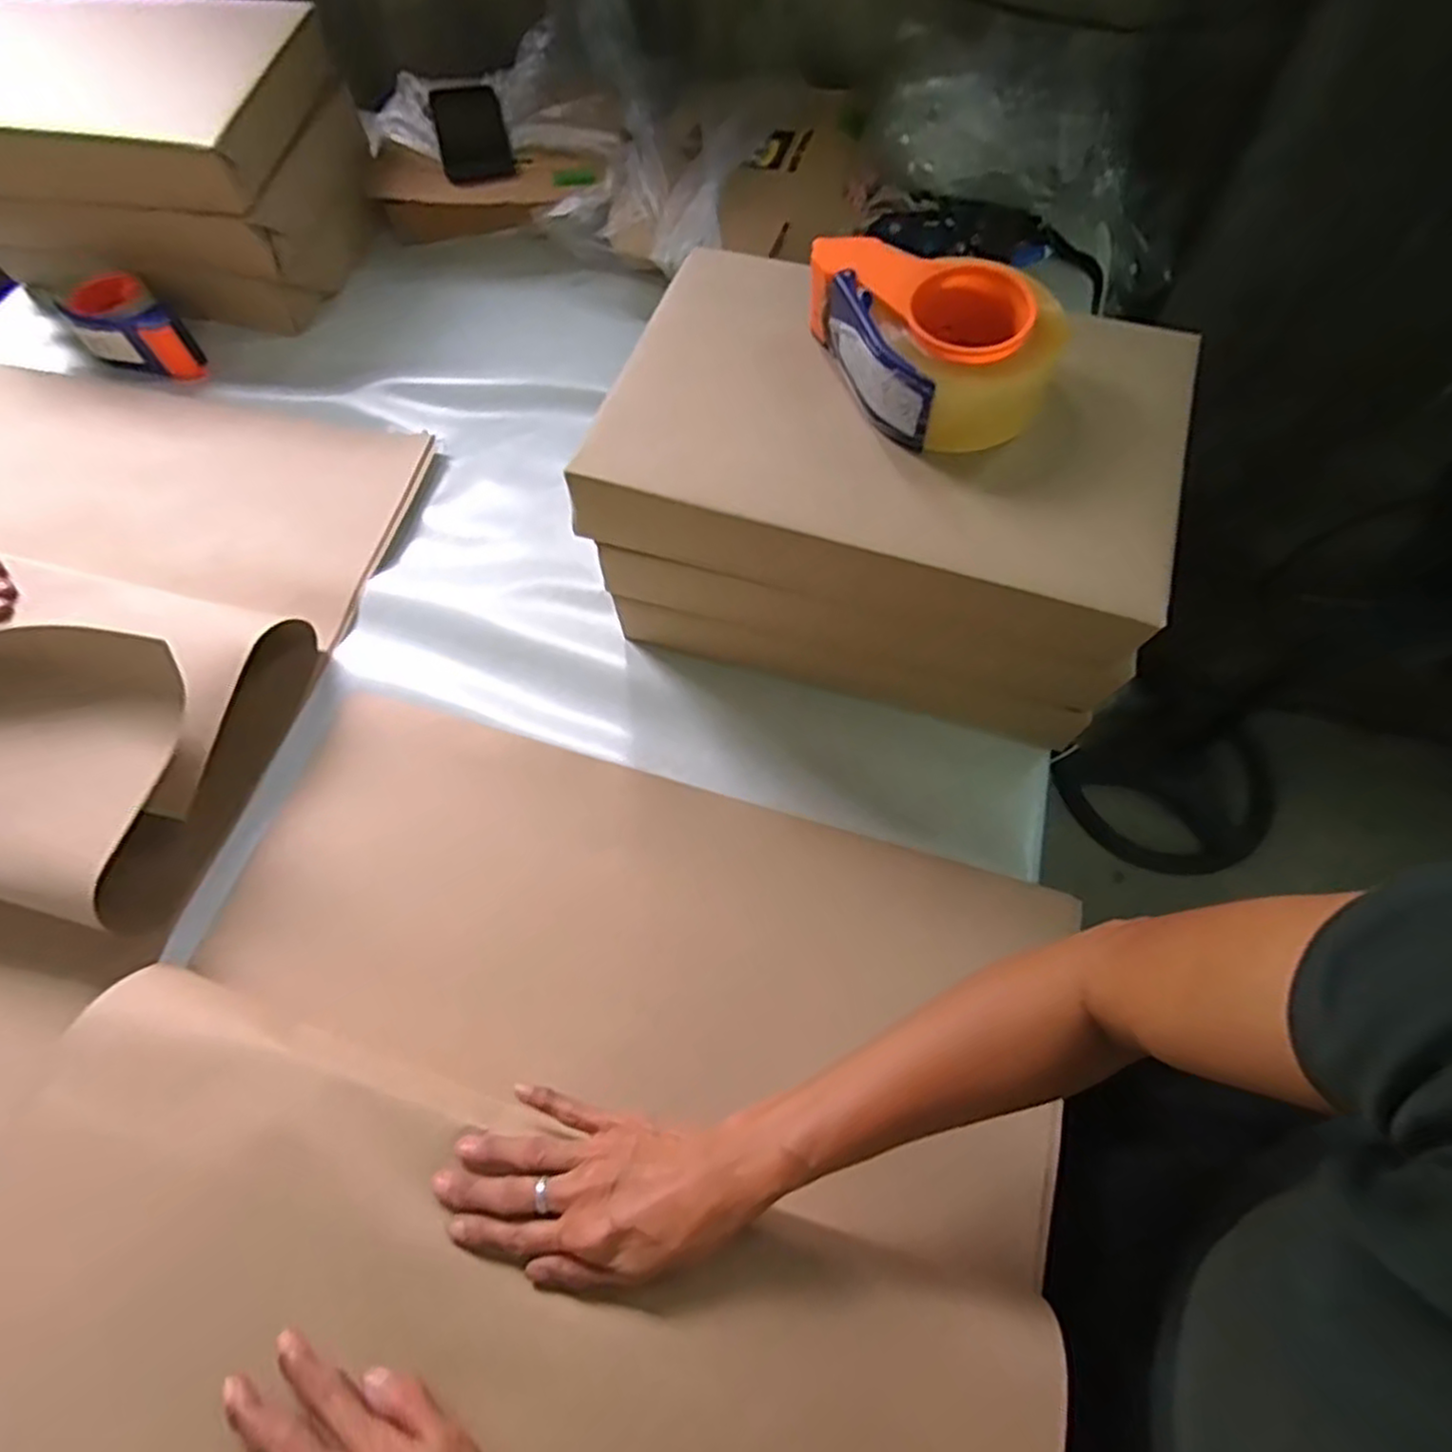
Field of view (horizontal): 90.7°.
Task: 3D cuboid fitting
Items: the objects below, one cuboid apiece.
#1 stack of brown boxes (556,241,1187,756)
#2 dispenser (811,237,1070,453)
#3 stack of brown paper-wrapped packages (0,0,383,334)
[{"bbox_3d":[0.113,-0.169,0.566,0.384,0.209,0.233,15,65,9],"label":"stack of brown boxes"},{"bbox_3d":[0.128,-0.241,0.463,0.168,0.062,0.110,15,65,9],"label":"dispenser"},{"bbox_3d":[-0.637,-0.628,0.810,0.437,0.203,0.258,6,64,5],"label":"stack of brown paper-wrapped packages"}]

